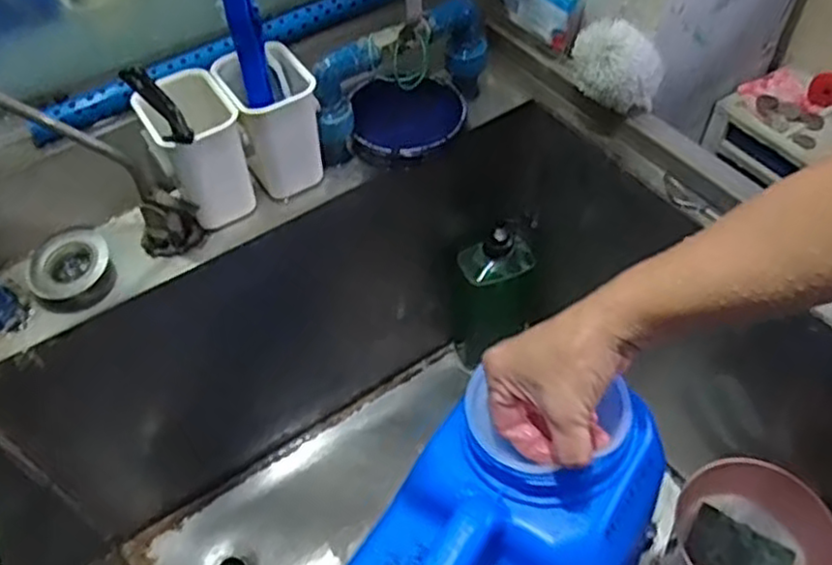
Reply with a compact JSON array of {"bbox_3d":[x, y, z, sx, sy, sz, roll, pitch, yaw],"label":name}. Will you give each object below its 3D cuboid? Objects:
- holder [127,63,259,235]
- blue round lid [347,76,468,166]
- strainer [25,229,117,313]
[{"bbox_3d":[-0.193,-0.114,0.643,0.072,0.116,0.082,-27,56,-18],"label":"holder"},{"bbox_3d":[-0.008,-0.167,0.728,0.110,0.025,0.108,-1,55,2],"label":"blue round lid"},{"bbox_3d":[-0.304,-0.014,0.629,0.065,0.021,0.074,22,56,18],"label":"strainer"}]

